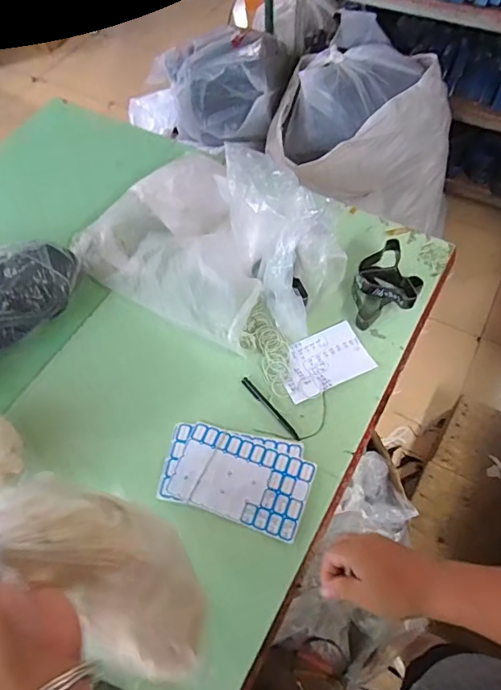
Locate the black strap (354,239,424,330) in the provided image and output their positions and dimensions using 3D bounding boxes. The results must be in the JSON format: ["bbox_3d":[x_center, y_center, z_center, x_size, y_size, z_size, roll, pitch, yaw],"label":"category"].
[{"bbox_3d":[0.238,-0.114,0.840,0.128,0.057,0.133,-13,60,-6],"label":"black strap"}]

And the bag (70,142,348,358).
[{"bbox_3d":[-0.081,-0.217,0.807,0.464,0.219,0.303,31,65,19],"label":"bag"}]

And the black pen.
[{"bbox_3d":[0.031,0.104,0.760,0.012,0.005,0.136,-35,64,-17],"label":"black pen"}]

